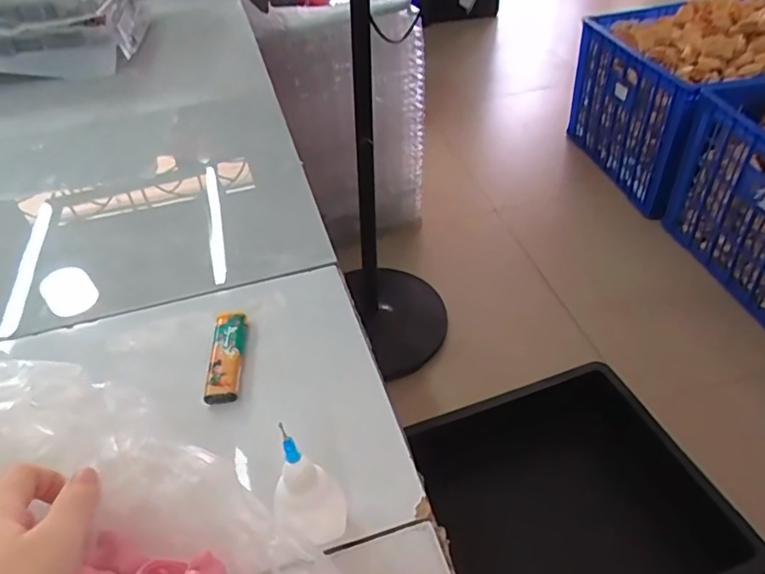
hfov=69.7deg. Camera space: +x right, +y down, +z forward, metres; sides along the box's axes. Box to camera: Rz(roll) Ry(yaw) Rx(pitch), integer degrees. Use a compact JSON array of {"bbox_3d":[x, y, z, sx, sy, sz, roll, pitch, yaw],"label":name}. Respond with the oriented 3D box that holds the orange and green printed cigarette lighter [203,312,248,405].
[{"bbox_3d":[-0.113,0.049,0.399,0.022,0.013,0.077,-6,42,-1],"label":"orange and green printed cigarette lighter"}]

